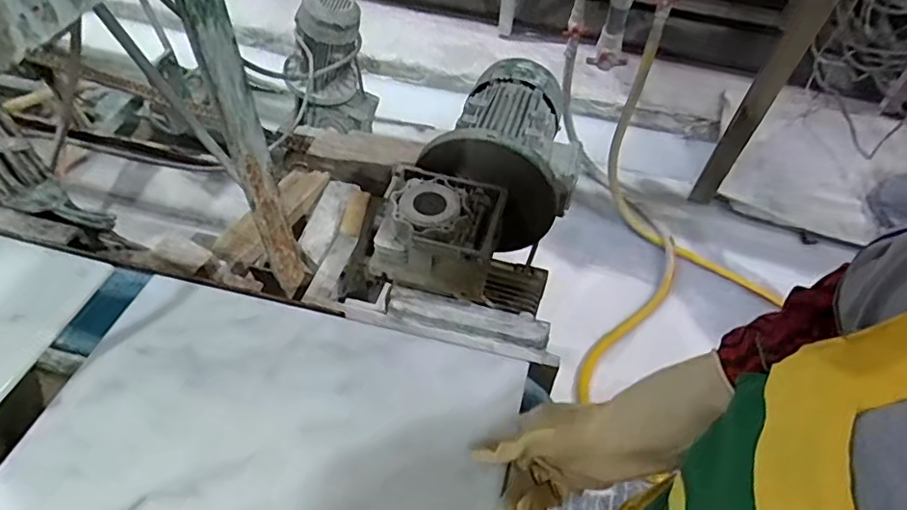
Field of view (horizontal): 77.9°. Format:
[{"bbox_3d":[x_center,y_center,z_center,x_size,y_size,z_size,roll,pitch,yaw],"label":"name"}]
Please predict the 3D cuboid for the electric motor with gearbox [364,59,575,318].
[{"bbox_3d":[0.055,-0.105,0.778,0.210,0.191,0.367,16,52,10],"label":"electric motor with gearbox"}]

